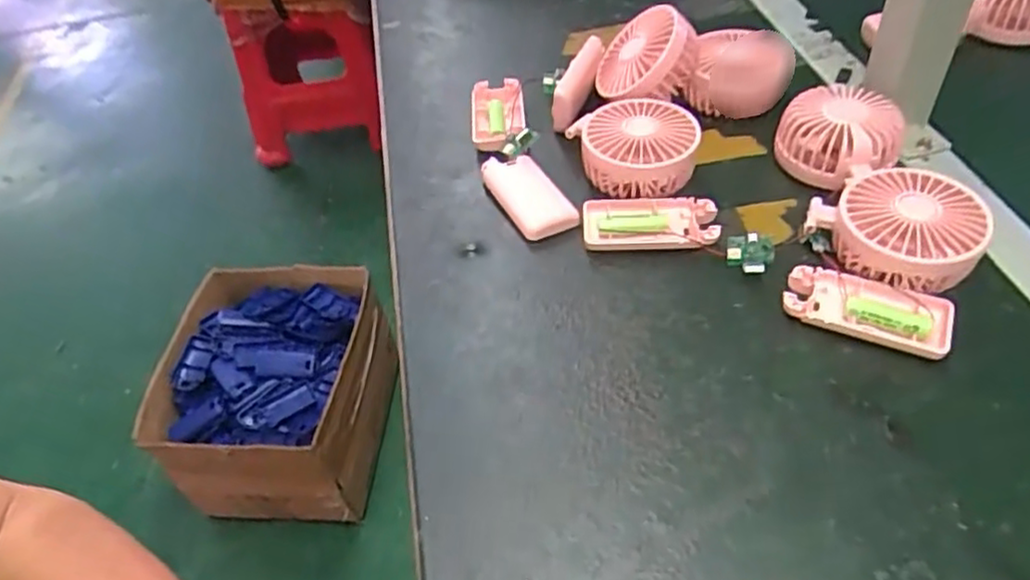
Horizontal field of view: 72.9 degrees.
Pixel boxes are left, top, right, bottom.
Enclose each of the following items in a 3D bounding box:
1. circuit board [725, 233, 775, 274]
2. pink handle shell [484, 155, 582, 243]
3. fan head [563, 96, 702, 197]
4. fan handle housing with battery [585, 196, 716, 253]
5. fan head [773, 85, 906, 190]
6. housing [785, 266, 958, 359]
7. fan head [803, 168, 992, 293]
[{"bbox_3d":[0.159,-0.025,0.471,0.031,0.008,0.027,11,82,7],"label":"circuit board"},{"bbox_3d":[0.011,-0.074,0.528,0.043,0.017,0.085,-22,49,-15],"label":"pink handle shell"},{"bbox_3d":[0.088,-0.109,0.538,0.099,0.043,0.080,7,48,12],"label":"fan head"},{"bbox_3d":[0.096,-0.048,0.502,0.093,0.017,0.040,1,47,5],"label":"fan handle housing with battery"},{"bbox_3d":[0.244,-0.114,0.531,0.086,0.048,0.087,19,51,21],"label":"fan head"},{"bbox_3d":[0.220,0.013,0.439,0.094,0.016,0.044,17,50,20],"label":"housing"},{"bbox_3d":[0.255,-0.041,0.462,0.083,0.046,0.098,-26,50,-19],"label":"fan head"}]

